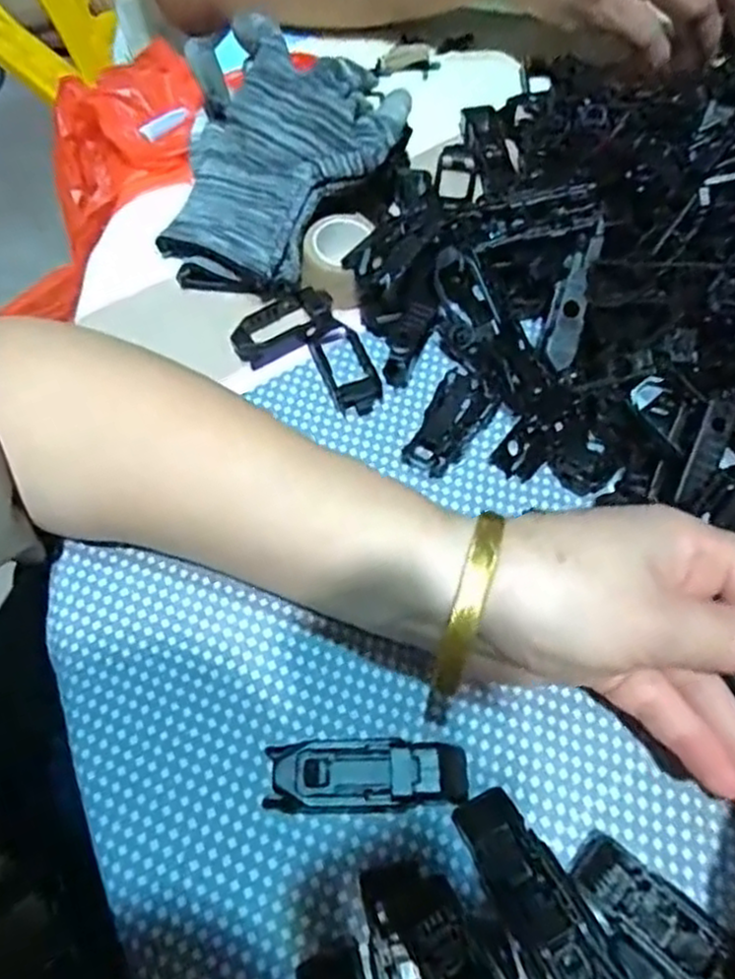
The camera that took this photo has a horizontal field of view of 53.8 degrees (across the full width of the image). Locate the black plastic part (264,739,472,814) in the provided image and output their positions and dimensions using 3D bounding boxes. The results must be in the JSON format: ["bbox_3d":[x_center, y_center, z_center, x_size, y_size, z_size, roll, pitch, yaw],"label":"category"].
[{"bbox_3d":[0.000,0.096,0.242,0.066,0.013,0.022,-3,60,1],"label":"black plastic part"}]

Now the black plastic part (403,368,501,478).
[{"bbox_3d":[0.036,-0.028,0.310,0.022,0.014,0.048,29,66,18],"label":"black plastic part"}]

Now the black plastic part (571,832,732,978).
[{"bbox_3d":[0.089,0.131,0.220,0.021,0.007,0.055,-38,53,-17],"label":"black plastic part"}]

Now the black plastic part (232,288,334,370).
[{"bbox_3d":[-0.039,-0.076,0.338,0.049,0.018,0.027,-23,62,-10],"label":"black plastic part"}]

